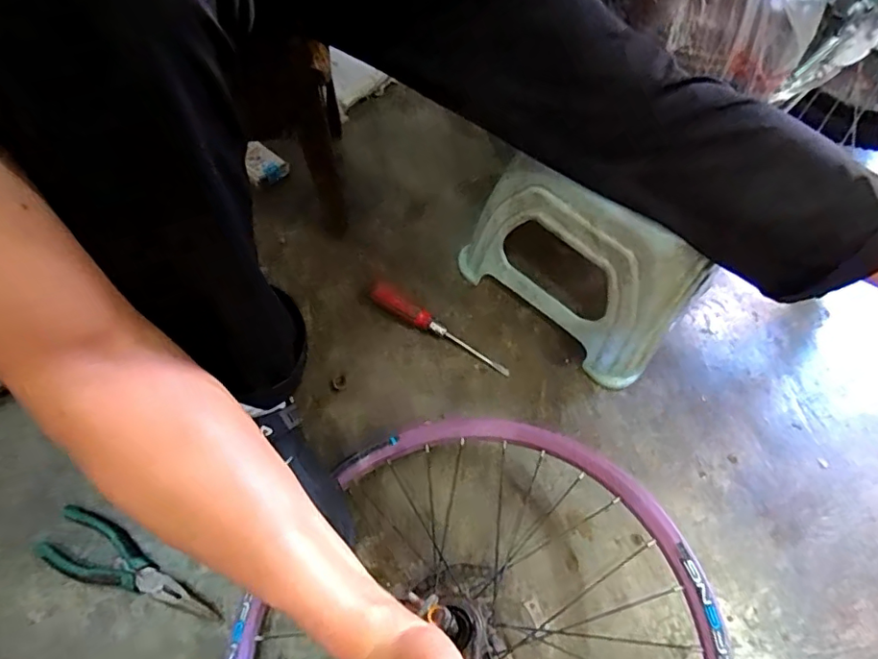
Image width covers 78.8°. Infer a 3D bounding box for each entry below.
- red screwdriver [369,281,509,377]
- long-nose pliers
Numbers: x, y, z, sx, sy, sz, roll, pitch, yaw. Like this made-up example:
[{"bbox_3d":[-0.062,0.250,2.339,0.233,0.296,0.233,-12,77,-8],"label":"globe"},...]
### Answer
[{"bbox_3d":[0.000,0.001,0.680,0.199,0.023,0.027,33,62,0],"label":"red screwdriver"},{"bbox_3d":[-0.303,0.239,0.526,0.188,0.020,0.056,24,61,9],"label":"long-nose pliers"}]

